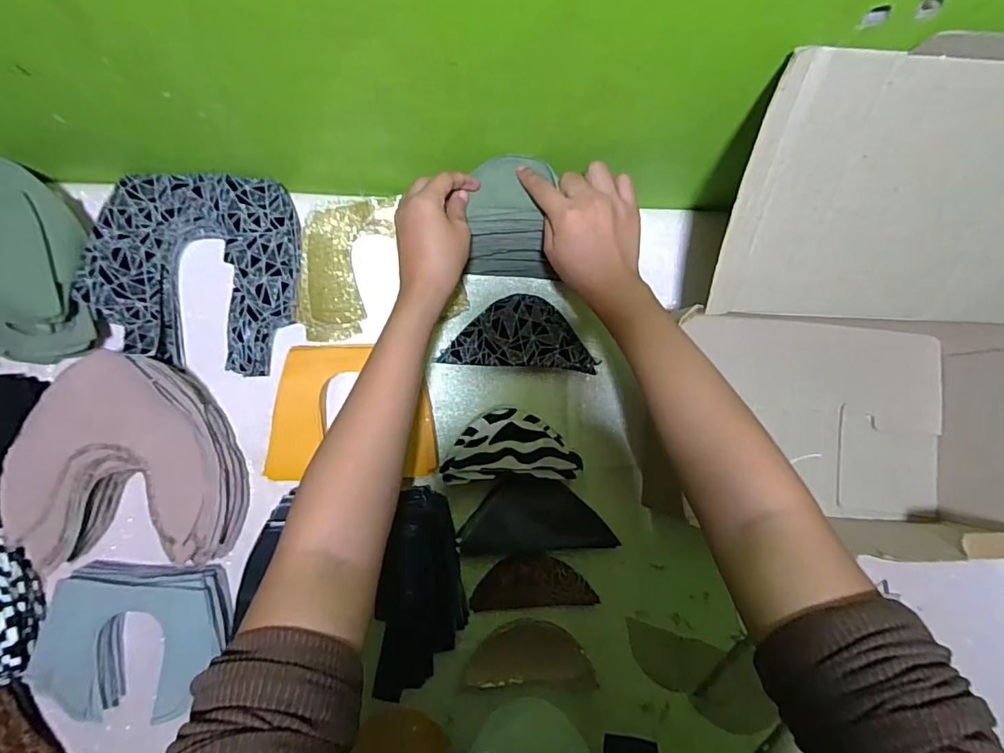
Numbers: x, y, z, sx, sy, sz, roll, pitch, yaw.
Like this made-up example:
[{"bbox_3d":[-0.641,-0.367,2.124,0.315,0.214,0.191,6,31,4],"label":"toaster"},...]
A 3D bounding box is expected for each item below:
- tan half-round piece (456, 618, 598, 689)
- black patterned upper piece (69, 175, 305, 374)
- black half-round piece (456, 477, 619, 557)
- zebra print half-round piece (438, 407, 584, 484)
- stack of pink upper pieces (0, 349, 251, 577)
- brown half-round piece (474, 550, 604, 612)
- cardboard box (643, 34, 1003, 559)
[{"bbox_3d":[0.026,0.267,0.498,0.124,0.026,0.055,0,84,-4],"label":"tan half-round piece"},{"bbox_3d":[-0.293,-0.102,0.501,0.186,0.040,0.184,3,84,-4],"label":"black patterned upper piece"},{"bbox_3d":[0.032,0.129,0.491,0.141,0.021,0.073,-3,98,-4],"label":"black half-round piece"},{"bbox_3d":[0.008,0.062,0.453,0.118,0.017,0.062,-2,85,-4],"label":"zebra print half-round piece"},{"bbox_3d":[-0.339,0.076,0.470,0.183,0.051,0.186,0,84,-4],"label":"stack of pink upper pieces"},{"bbox_3d":[0.030,0.198,0.502,0.115,0.016,0.051,-2,85,-4],"label":"brown half-round piece"},{"bbox_3d":[0.327,-0.027,0.434,0.317,0.249,0.317,3,84,-4],"label":"cardboard box"}]

